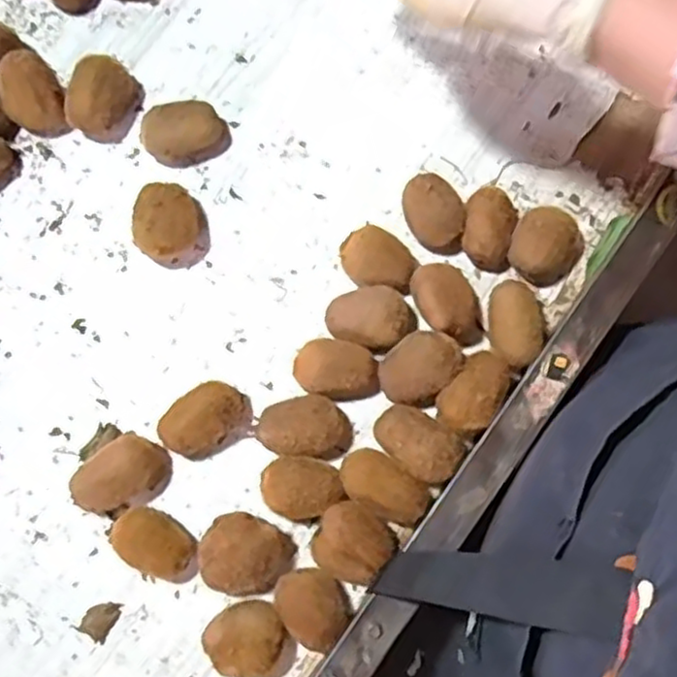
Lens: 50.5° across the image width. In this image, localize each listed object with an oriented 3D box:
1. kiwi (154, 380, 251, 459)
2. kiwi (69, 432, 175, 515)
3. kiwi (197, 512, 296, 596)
[{"bbox_3d":[-0.096,0.058,0.517,0.061,0.034,0.043,-40,80,-6],"label":"kiwi"},{"bbox_3d":[-0.155,0.097,0.510,0.066,0.036,0.044,-28,79,-4],"label":"kiwi"},{"bbox_3d":[-0.065,0.150,0.495,0.063,0.035,0.055,11,79,3],"label":"kiwi"}]

